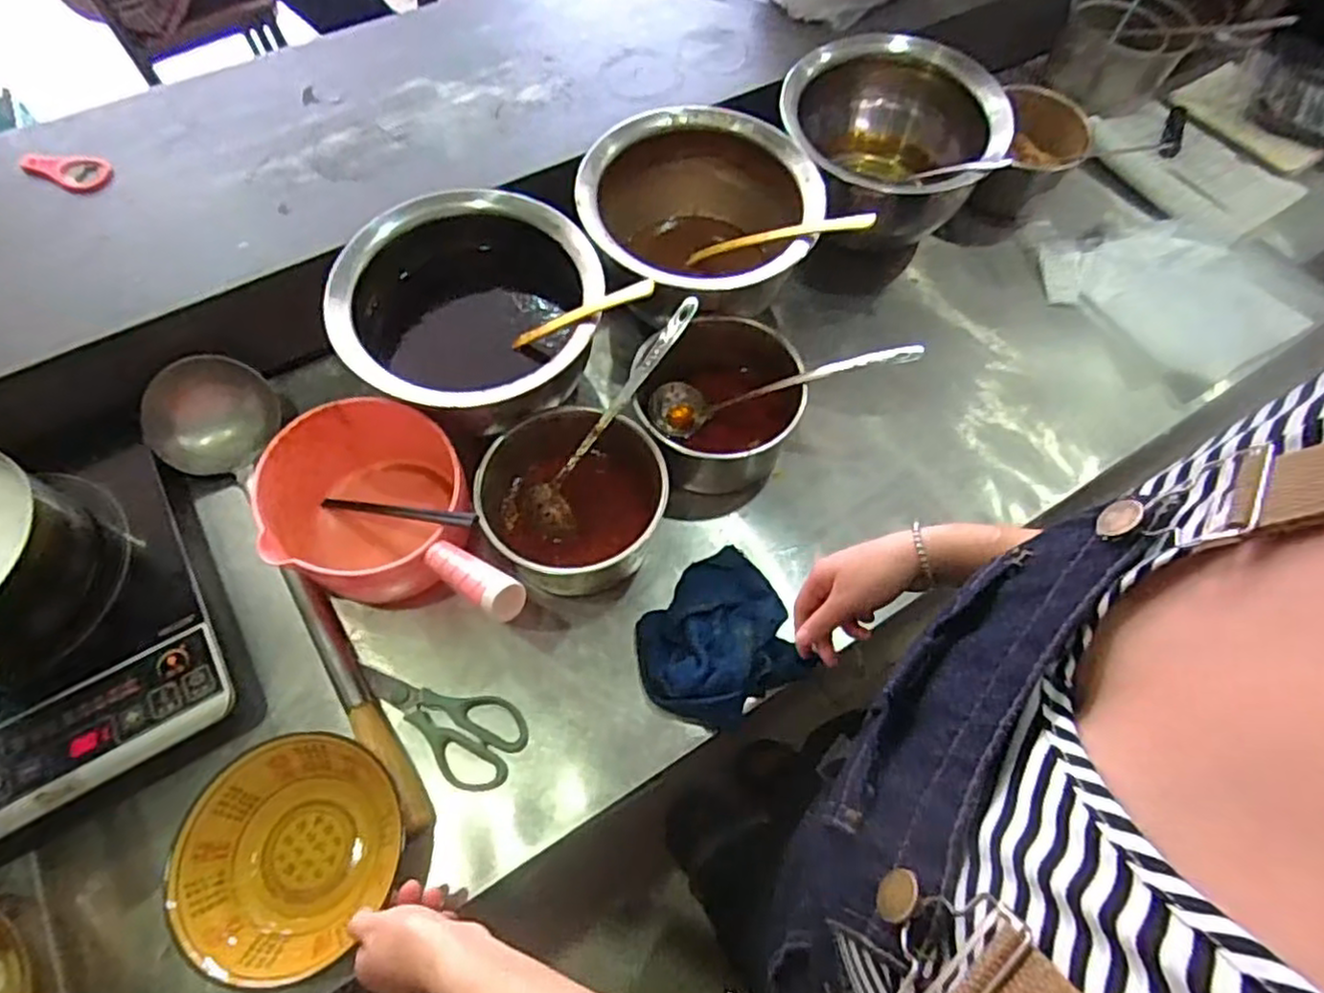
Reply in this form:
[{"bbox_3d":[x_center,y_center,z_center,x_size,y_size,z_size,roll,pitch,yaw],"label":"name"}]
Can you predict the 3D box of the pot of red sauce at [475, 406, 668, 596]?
[{"bbox_3d":[-0.092,0.005,0.690,0.159,0.102,0.168,1,63,-1],"label":"pot of red sauce"}]

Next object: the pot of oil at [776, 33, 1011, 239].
[{"bbox_3d":[0.262,-0.415,0.848,0.253,0.150,0.220,27,66,11],"label":"pot of oil"}]

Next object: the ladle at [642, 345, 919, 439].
[{"bbox_3d":[0.117,-0.115,0.710,0.270,0.039,0.054,-11,60,27],"label":"ladle"}]

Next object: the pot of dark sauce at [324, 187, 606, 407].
[{"bbox_3d":[-0.186,-0.161,0.756,0.234,0.206,0.245,1,63,-1],"label":"pot of dark sauce"}]

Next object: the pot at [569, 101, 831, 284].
[{"bbox_3d":[0.038,-0.290,0.794,0.234,0.169,0.246,1,63,-1],"label":"pot"}]

